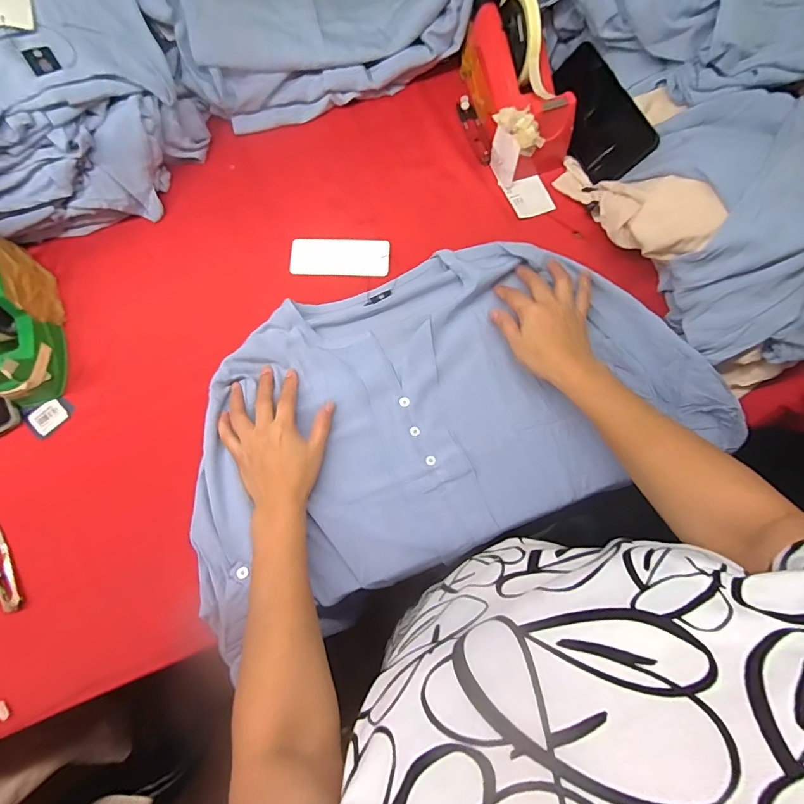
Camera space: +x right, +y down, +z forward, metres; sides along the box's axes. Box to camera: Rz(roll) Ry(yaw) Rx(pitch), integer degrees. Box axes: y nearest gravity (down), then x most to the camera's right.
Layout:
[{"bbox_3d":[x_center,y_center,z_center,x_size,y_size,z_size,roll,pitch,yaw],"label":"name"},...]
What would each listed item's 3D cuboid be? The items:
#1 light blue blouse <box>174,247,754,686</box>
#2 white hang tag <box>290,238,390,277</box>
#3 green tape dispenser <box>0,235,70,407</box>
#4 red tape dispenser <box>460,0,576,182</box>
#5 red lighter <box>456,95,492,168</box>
[{"bbox_3d":[0.031,0.006,0.485,0.564,0.043,0.319,-24,75,-5],"label":"light blue blouse"},{"bbox_3d":[-0.077,-0.181,0.543,0.123,0.005,0.050,3,77,5],"label":"white hang tag"},{"bbox_3d":[-0.438,-0.097,0.474,0.065,0.100,0.183,-17,75,-3],"label":"green tape dispenser"},{"bbox_3d":[0.142,-0.388,0.527,0.076,0.125,0.188,-22,75,-4],"label":"red tape dispenser"},{"bbox_3d":[0.095,-0.360,0.576,0.023,0.007,0.109,-17,75,-3],"label":"red lighter"}]

